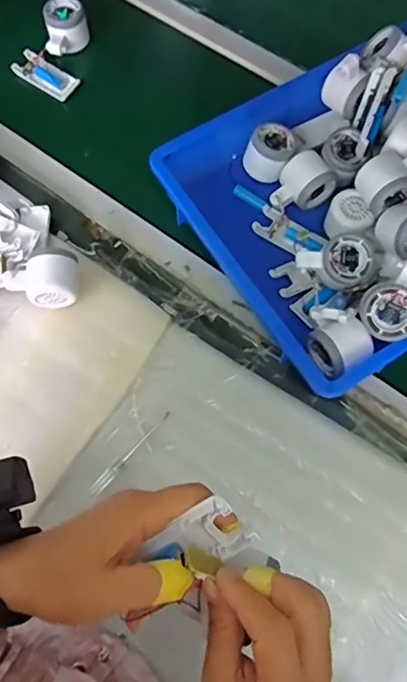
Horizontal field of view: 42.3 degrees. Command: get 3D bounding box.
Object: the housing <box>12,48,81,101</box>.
[{"bbox_3d":[-0.232,-0.389,0.775,0.093,0.018,0.045,31,72,10],"label":"housing"}]

